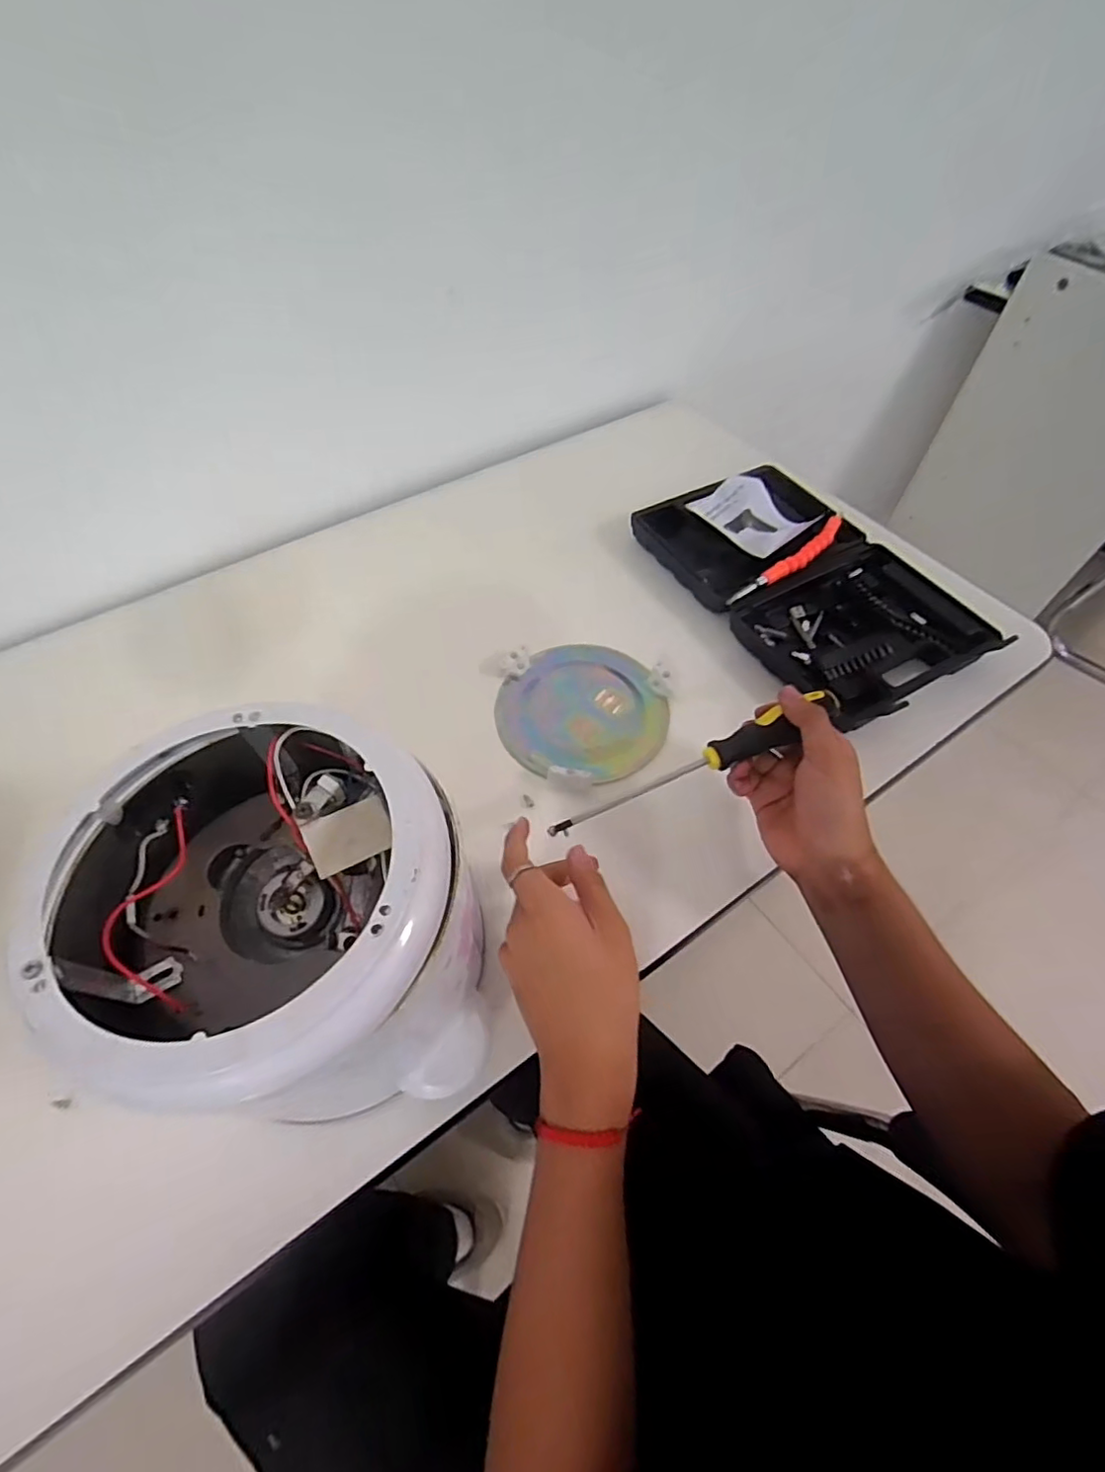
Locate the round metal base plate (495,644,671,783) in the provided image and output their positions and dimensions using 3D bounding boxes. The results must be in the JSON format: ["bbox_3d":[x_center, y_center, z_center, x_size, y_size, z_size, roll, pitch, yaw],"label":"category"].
[{"bbox_3d":[0.026,-0.024,0.572,0.150,0.017,0.148,0,55,-1],"label":"round metal base plate"}]

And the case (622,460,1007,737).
[{"bbox_3d":[0.259,-0.164,0.625,0.198,0.042,0.330,-27,59,-18],"label":"case"}]

